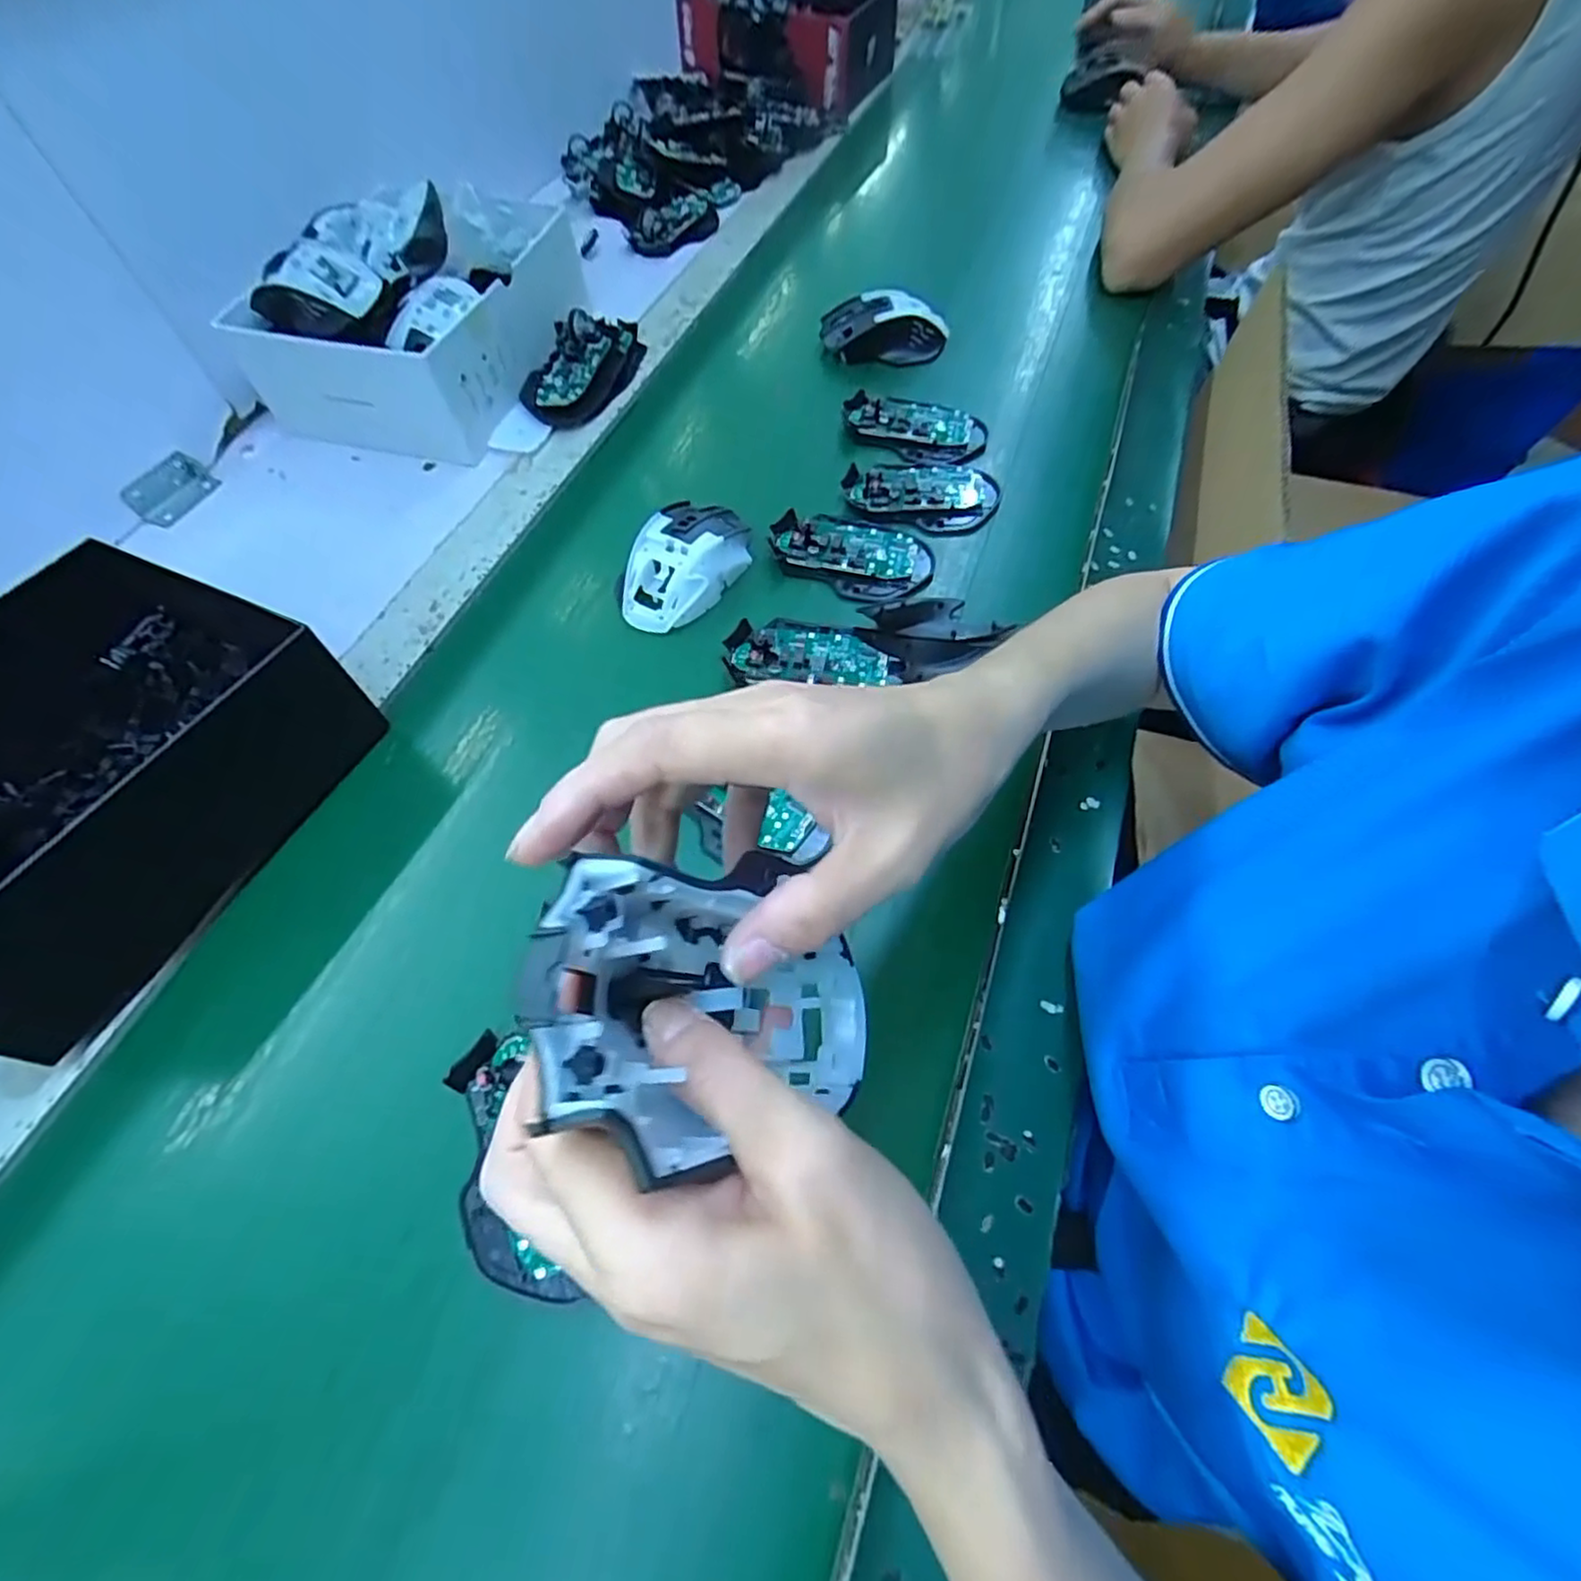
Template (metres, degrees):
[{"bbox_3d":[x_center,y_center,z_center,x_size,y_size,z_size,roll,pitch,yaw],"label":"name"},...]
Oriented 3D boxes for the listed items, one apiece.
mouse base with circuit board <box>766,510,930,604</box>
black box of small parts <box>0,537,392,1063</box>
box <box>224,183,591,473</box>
[{"bbox_3d":[0.043,-0.176,0.492,0.116,0.017,0.069,20,63,13],"label":"mouse base with circuit board"},{"bbox_3d":[-0.391,-0.011,0.377,0.179,0.085,0.248,23,64,14],"label":"black box of small parts"},{"bbox_3d":[-0.318,-0.419,0.594,0.204,0.115,0.251,14,62,9],"label":"box"}]

